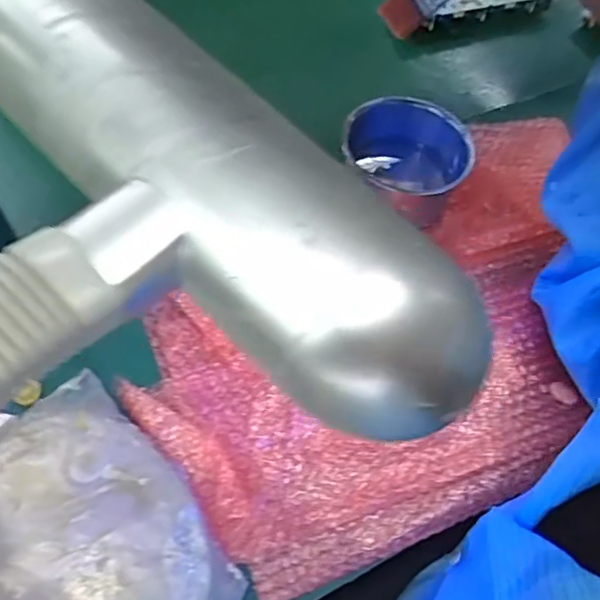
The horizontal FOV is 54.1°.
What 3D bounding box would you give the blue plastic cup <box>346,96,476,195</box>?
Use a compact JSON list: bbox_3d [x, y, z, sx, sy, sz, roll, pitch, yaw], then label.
[{"bbox_3d":[0.108,-0.146,0.588,0.121,0.062,0.113,3,59,-5],"label":"blue plastic cup"}]

